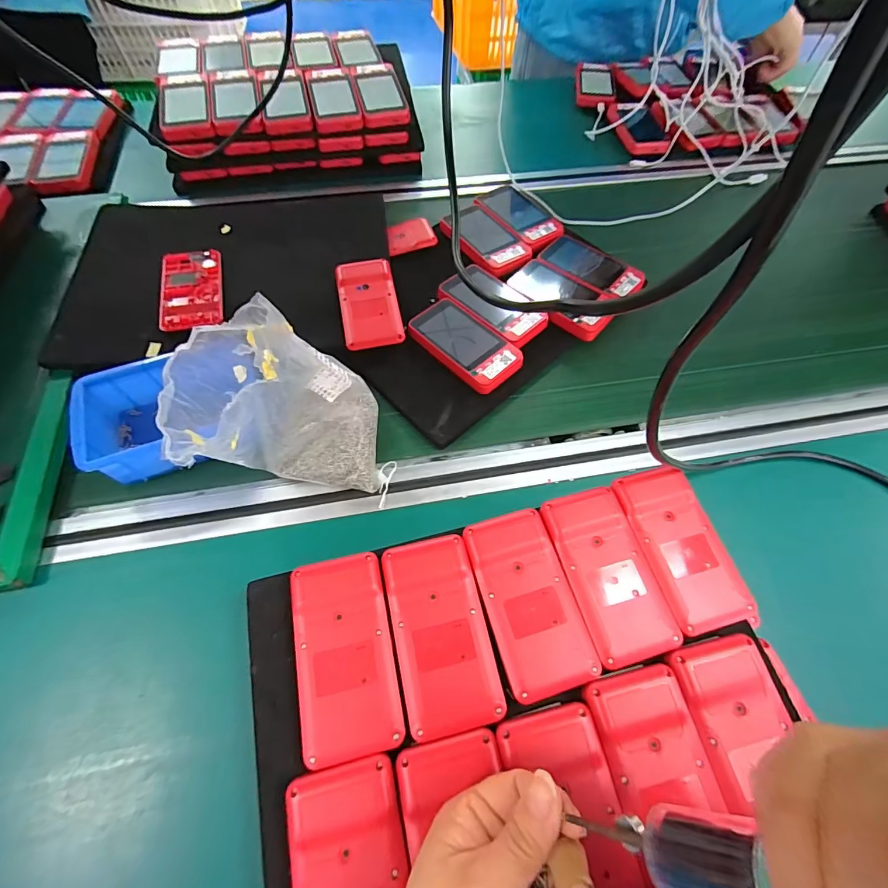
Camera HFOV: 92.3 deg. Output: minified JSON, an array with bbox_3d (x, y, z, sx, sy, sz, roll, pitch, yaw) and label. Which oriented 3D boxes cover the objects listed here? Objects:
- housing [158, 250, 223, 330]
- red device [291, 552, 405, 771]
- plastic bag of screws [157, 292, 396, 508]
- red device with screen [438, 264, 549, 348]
[{"bbox_3d":[-0.278,-0.172,0.470,0.062,0.008,0.126,-14,63,-9],"label":"housing"},{"bbox_3d":[-0.066,0.136,0.281,0.062,0.017,0.117,-10,62,-7],"label":"red device"},{"bbox_3d":[-0.132,-0.031,0.344,0.152,0.143,0.114,-9,63,-7],"label":"plastic bag of screws"},{"bbox_3d":[0.056,-0.157,0.477,0.119,0.014,0.070,37,66,17],"label":"red device with screen"}]

